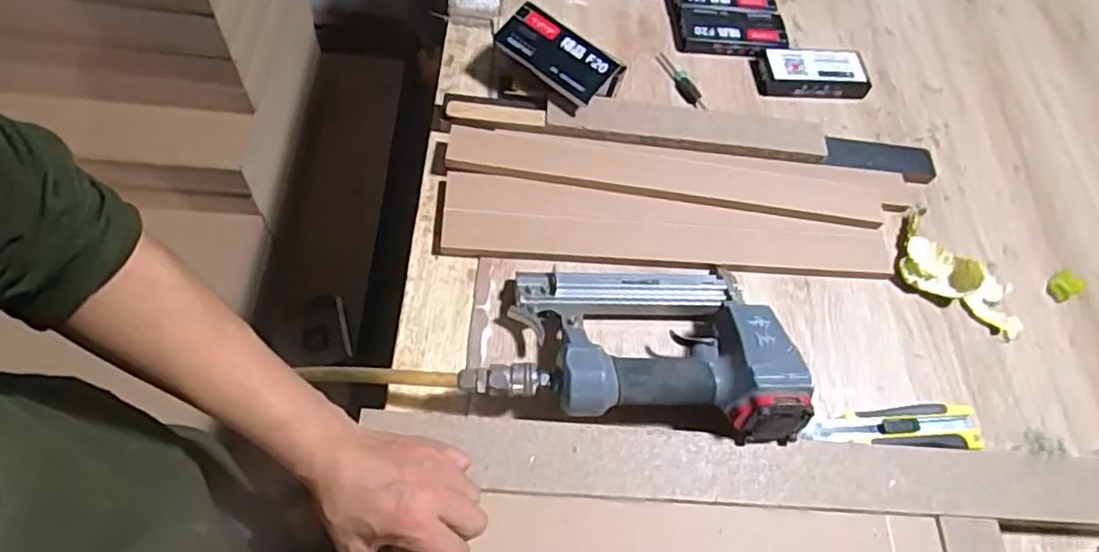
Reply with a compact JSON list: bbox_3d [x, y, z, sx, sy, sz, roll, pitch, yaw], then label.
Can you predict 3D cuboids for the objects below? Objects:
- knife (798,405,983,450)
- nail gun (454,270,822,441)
[{"bbox_3d":[0.280,0.124,0.522,0.144,0.016,0.036,0,61,-8],"label":"knife"},{"bbox_3d":[0.071,0.045,0.516,0.242,0.058,0.140,10,60,-3],"label":"nail gun"}]

